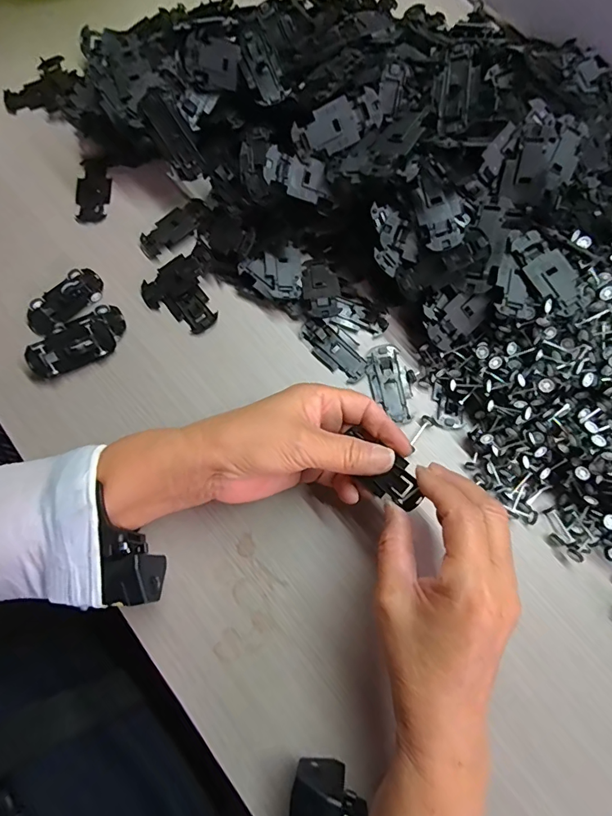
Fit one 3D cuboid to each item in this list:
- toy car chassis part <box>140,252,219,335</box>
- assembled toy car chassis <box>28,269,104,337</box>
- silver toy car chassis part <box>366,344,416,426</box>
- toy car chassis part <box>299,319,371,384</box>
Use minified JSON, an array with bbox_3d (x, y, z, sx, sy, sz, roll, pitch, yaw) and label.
[{"bbox_3d":[-0.101,-0.093,0.367,0.053,0.010,0.065,-39,79,-8],"label":"toy car chassis part"},{"bbox_3d":[-0.200,-0.088,0.363,0.068,0.011,0.030,-42,80,-9],"label":"assembled toy car chassis"},{"bbox_3d":[0.069,-0.020,0.351,0.035,0.004,0.065,-11,77,-2],"label":"silver toy car chassis part"},{"bbox_3d":[0.024,-0.049,0.359,0.064,0.004,0.032,44,81,10],"label":"toy car chassis part"}]

